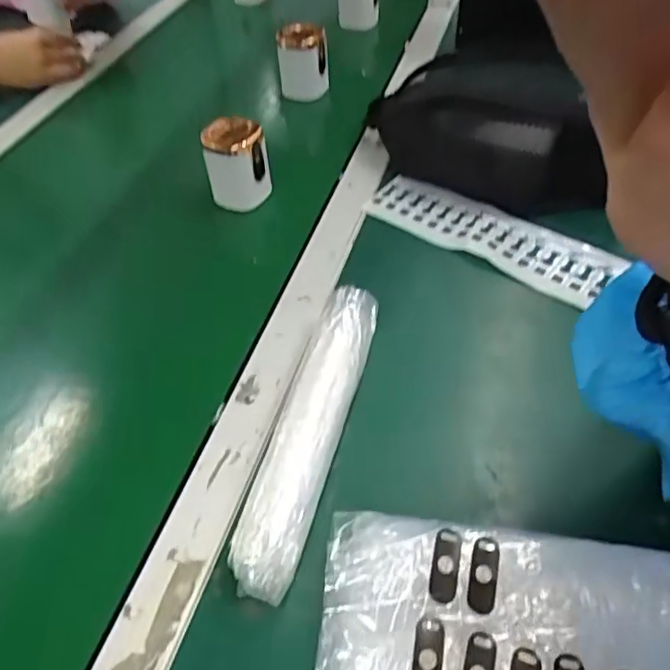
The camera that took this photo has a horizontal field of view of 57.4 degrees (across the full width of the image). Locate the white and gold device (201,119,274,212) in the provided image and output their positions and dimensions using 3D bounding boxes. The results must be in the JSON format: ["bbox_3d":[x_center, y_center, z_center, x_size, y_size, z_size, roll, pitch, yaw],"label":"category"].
[{"bbox_3d":[-0.099,-0.174,0.625,0.061,0.085,0.053,-8,47,-3],"label":"white and gold device"}]

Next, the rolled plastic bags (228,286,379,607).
[{"bbox_3d":[-0.014,0.061,0.412,0.037,0.044,0.225,10,48,13],"label":"rolled plastic bags"}]

